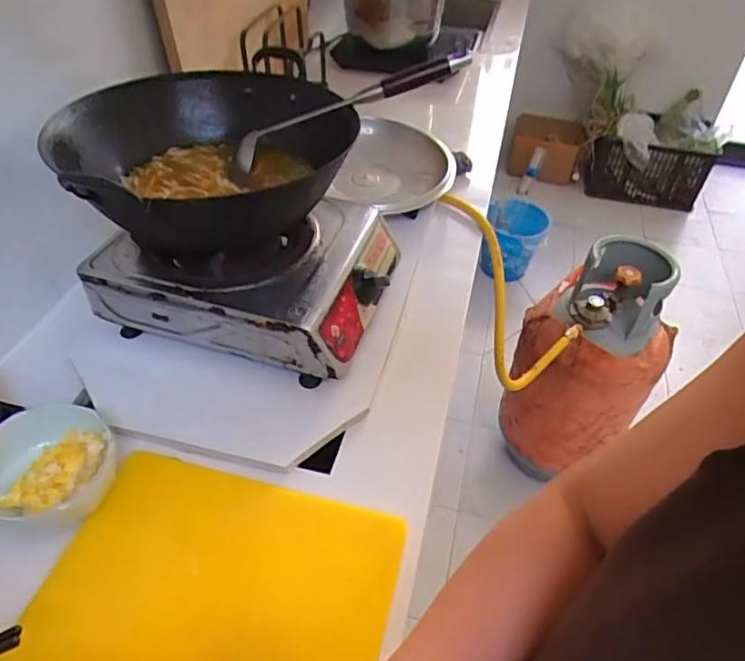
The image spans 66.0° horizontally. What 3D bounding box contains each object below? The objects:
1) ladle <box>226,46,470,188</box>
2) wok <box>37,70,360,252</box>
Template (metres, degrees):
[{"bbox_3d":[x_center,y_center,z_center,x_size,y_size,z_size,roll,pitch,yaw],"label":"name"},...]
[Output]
[{"bbox_3d":[-0.041,-0.286,0.744,0.335,0.049,0.103,-19,42,16],"label":"ladle"},{"bbox_3d":[-0.196,-0.215,0.707,0.343,0.113,0.334,1,44,-1],"label":"wok"}]

